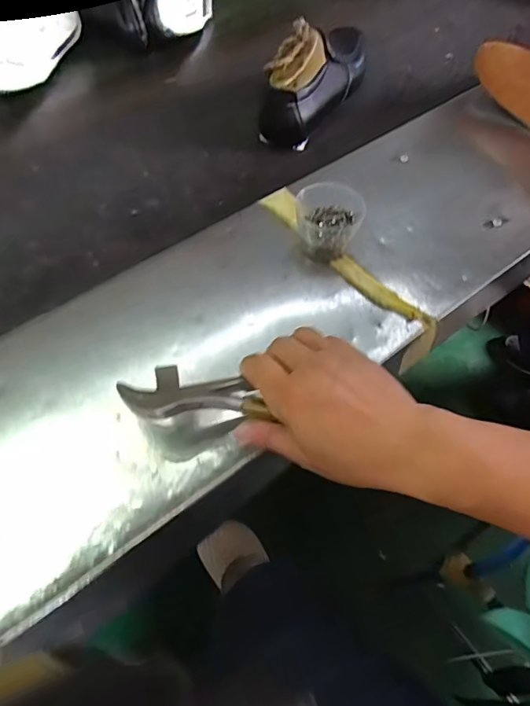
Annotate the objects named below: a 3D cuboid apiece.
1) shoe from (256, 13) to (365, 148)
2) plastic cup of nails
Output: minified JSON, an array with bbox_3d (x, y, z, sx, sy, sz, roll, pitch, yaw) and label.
[{"bbox_3d":[0.077,-0.379,0.625,0.070,0.105,0.238,25,61,16],"label":"shoe"},{"bbox_3d":[0.062,-0.122,0.454,0.059,0.046,0.062,-1,57,1],"label":"plastic cup of nails"}]

